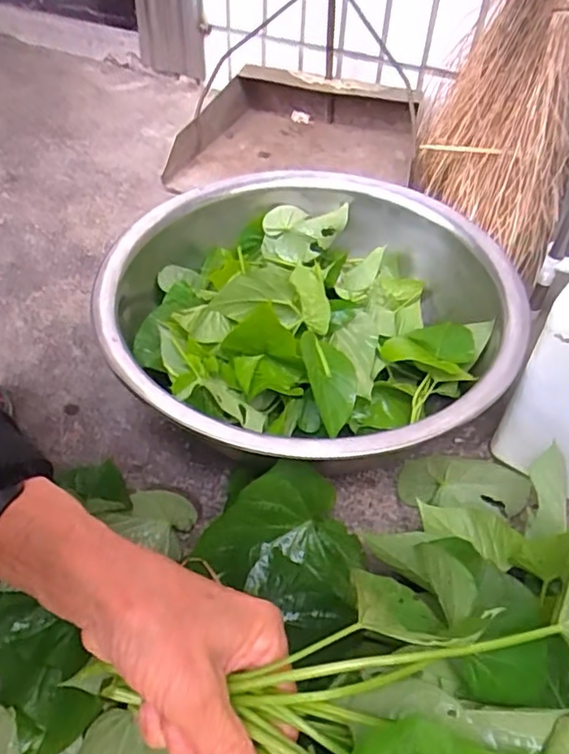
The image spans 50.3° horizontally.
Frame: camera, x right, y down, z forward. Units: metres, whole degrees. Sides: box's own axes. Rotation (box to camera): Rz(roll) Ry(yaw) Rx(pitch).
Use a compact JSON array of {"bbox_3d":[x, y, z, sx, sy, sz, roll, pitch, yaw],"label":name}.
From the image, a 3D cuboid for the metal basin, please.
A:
[{"bbox_3d":[0.025,-0.054,0.591,0.368,0.122,0.376,2,47,-2],"label":"metal basin"}]

